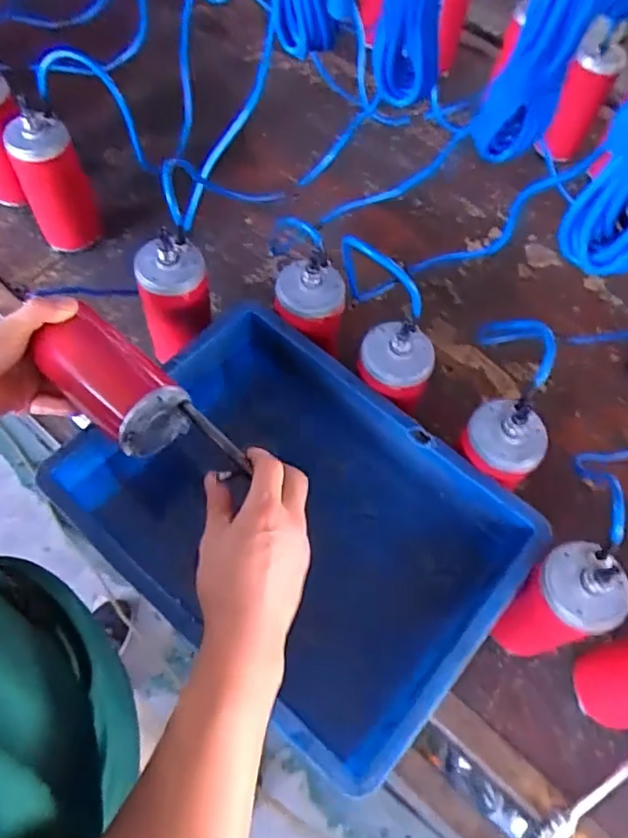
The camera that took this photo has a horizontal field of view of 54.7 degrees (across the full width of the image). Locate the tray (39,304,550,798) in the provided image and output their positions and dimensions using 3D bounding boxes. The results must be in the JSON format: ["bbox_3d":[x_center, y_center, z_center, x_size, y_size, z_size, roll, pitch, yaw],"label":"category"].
[{"bbox_3d":[-0.025,0.123,0.658,0.408,0.203,0.296,39,65,16],"label":"tray"}]

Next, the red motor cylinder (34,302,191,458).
[{"bbox_3d":[-0.181,-0.034,0.550,0.140,0.063,0.073,40,68,13],"label":"red motor cylinder"}]

